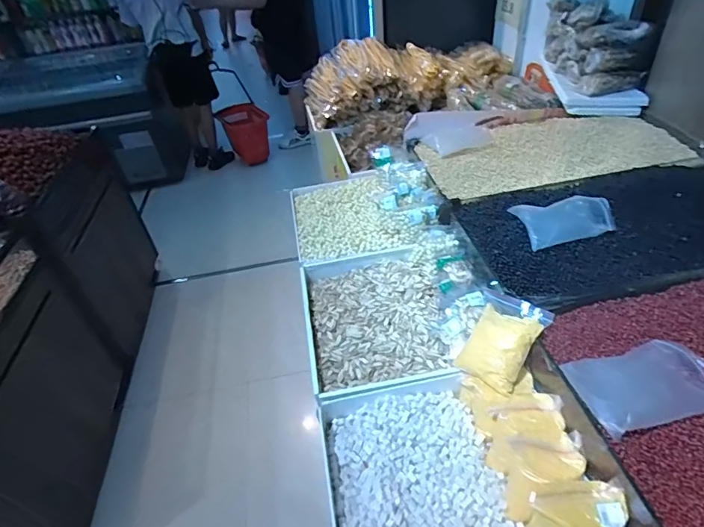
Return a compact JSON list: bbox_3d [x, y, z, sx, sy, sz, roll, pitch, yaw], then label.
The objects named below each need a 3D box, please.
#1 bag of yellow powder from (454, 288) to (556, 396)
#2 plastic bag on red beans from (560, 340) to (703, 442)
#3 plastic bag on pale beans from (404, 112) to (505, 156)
[{"bbox_3d":[0.278,0.142,0.837,0.064,0.167,0.148,19,6,-34],"label":"bag of yellow powder"},{"bbox_3d":[0.454,0.188,0.691,0.192,0.029,0.133,-12,40,-6],"label":"plastic bag on red beans"},{"bbox_3d":[0.328,-0.436,1.394,0.259,0.058,0.211,-23,42,-18],"label":"plastic bag on pale beans"}]

